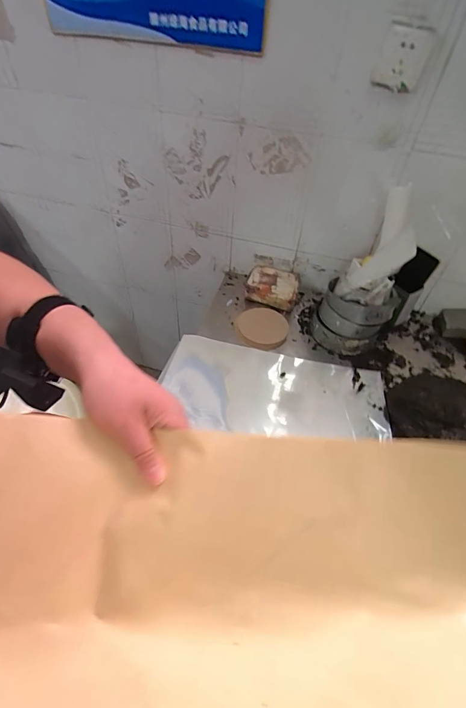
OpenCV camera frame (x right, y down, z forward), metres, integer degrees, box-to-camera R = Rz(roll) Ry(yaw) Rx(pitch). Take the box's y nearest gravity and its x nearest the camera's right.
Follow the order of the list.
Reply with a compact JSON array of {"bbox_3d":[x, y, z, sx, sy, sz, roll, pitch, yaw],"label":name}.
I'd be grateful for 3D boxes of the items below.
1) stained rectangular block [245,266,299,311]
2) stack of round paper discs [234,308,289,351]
[{"bbox_3d":[0.116,-0.193,1.026,0.147,0.061,0.115,16,51,10],"label":"stained rectangular block"},{"bbox_3d":[0.078,-0.070,0.937,0.134,0.015,0.132,-7,51,-10],"label":"stack of round paper discs"}]

